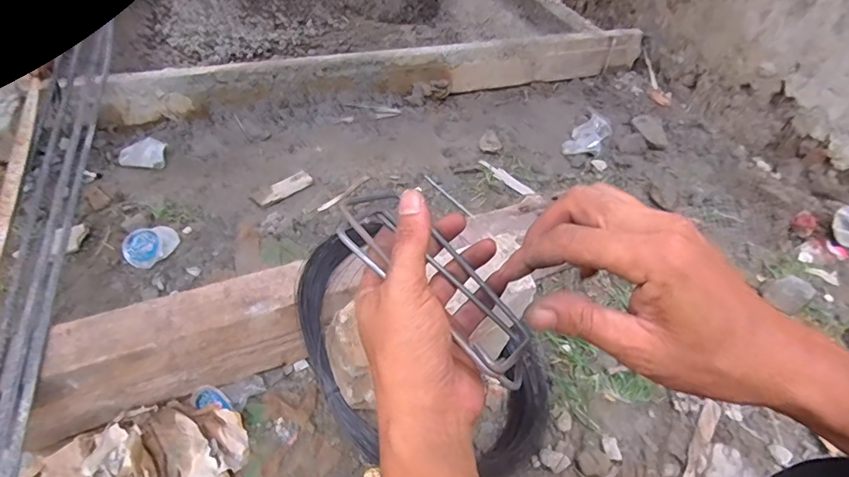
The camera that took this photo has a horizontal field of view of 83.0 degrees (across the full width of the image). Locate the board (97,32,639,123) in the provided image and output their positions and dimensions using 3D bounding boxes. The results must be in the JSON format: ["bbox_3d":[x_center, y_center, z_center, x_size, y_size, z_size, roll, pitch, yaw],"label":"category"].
[{"bbox_3d":[-0.023,-0.468,1.342,1.549,0.118,0.063,-13,49,-19],"label":"board"}]

